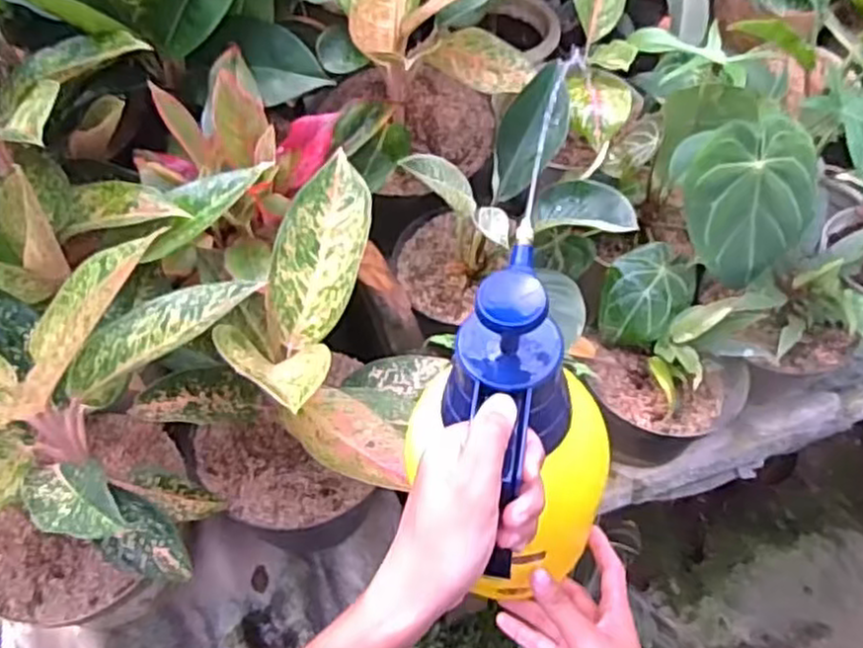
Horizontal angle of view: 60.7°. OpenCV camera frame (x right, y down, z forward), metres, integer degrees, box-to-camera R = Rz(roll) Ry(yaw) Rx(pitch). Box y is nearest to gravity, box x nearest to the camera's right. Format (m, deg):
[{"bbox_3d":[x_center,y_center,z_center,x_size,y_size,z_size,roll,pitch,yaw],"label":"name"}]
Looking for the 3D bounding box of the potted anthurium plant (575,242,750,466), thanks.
[{"bbox_3d":[0.253,0.045,0.809,0.164,0.167,0.174,20,57,16],"label":"potted anthurium plant"}]

